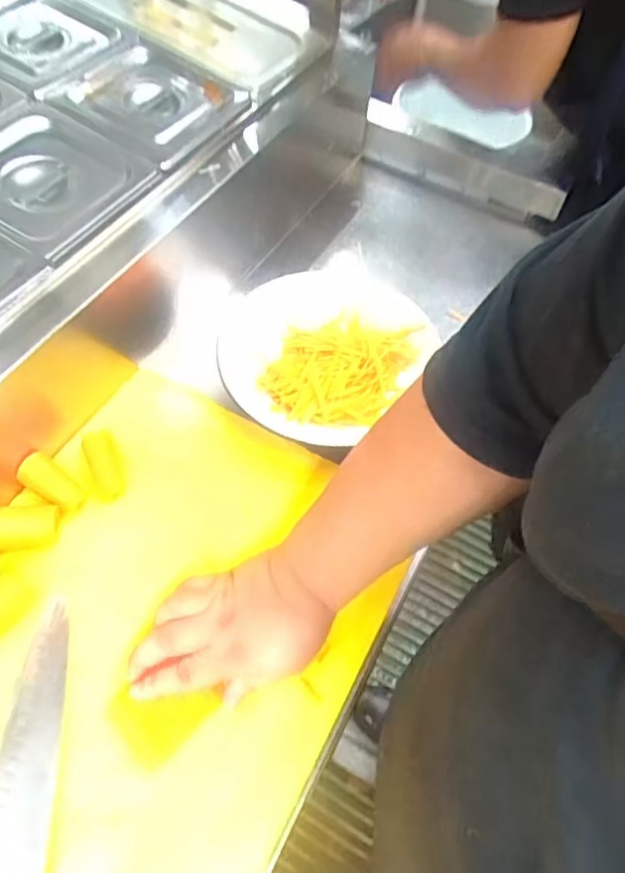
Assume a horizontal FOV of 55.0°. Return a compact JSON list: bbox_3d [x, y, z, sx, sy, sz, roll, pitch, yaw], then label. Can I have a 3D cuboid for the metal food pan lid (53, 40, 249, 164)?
[{"bbox_3d":[-0.183,-0.390,0.692,0.172,0.026,0.174,29,59,14],"label":"metal food pan lid"}]

